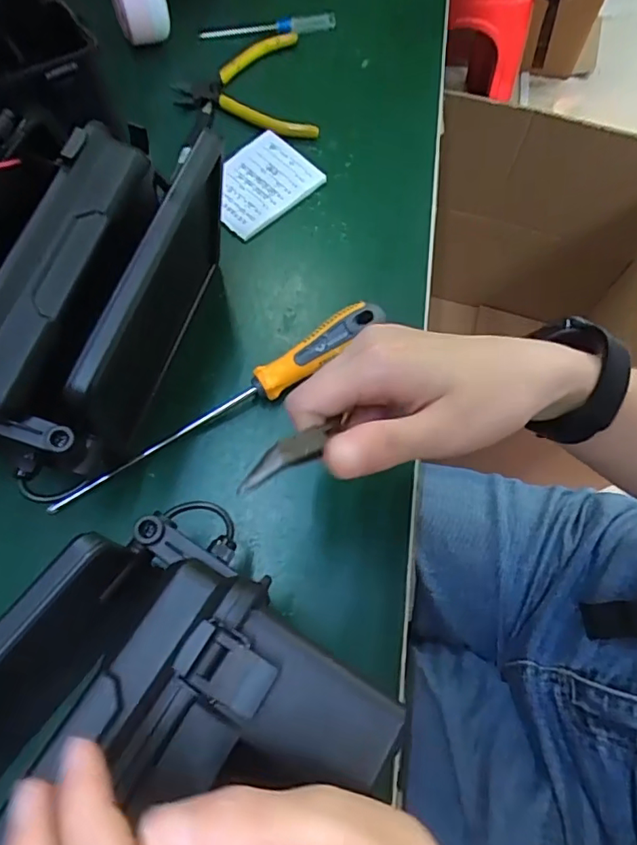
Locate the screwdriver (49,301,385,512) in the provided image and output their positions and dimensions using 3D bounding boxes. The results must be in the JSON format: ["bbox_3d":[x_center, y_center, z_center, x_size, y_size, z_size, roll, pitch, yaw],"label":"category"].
[{"bbox_3d":[-0.058,-0.010,0.337,0.233,0.030,0.021,-34,73,-13],"label":"screwdriver"}]

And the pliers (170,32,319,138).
[{"bbox_3d":[-0.067,-0.290,0.461,0.113,0.015,0.130,-8,69,-4],"label":"pliers"}]

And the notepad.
[{"bbox_3d":[-0.049,-0.190,0.422,0.083,0.010,0.073,-41,74,-15],"label":"notepad"}]

